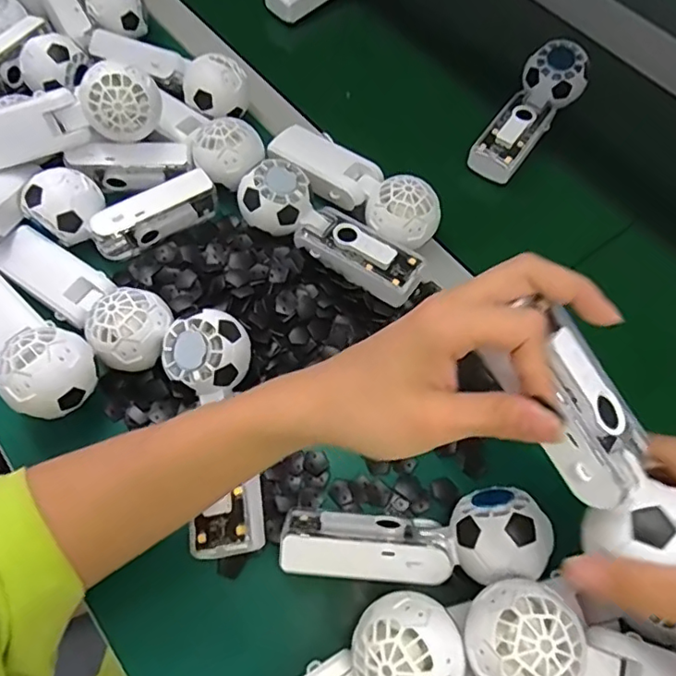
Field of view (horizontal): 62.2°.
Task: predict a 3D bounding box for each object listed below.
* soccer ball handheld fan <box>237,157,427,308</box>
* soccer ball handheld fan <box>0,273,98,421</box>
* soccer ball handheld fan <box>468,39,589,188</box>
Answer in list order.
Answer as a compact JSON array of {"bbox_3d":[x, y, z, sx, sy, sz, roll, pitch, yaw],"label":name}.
[{"bbox_3d":[-0.005,-0.092,0.469,0.163,0.043,0.053,31,65,13],"label":"soccer ball handheld fan"},{"bbox_3d":[-0.244,-0.004,0.423,0.062,0.054,0.164,-41,52,-21],"label":"soccer ball handheld fan"},{"bbox_3d":[0.191,-0.226,0.562,0.057,0.027,0.157,35,82,14],"label":"soccer ball handheld fan"}]

